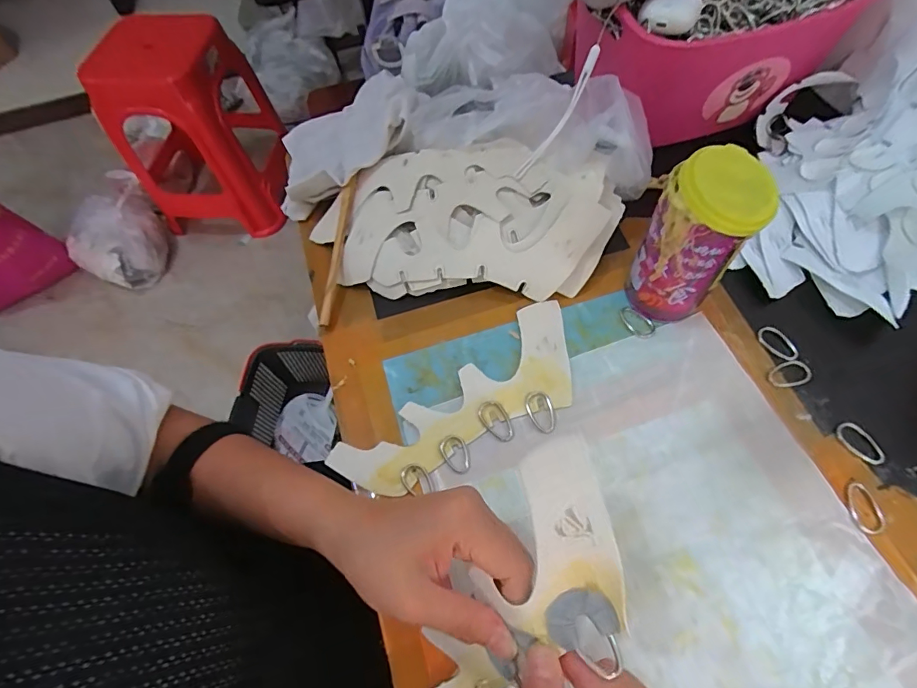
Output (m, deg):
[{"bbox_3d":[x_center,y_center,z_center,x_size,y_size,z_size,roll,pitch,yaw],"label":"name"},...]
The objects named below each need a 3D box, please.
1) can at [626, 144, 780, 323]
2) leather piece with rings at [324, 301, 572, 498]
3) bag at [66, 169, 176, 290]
[{"bbox_3d":[0.174,-0.072,0.352,0.056,0.134,0.060,-2,61,3],"label":"can"},{"bbox_3d":[0.014,0.052,0.369,0.219,0.005,0.086,-35,64,-15],"label":"leather piece with rings"},{"bbox_3d":[-1.005,-0.317,1.366,0.258,0.136,0.332,-28,62,-10],"label":"bag"}]

